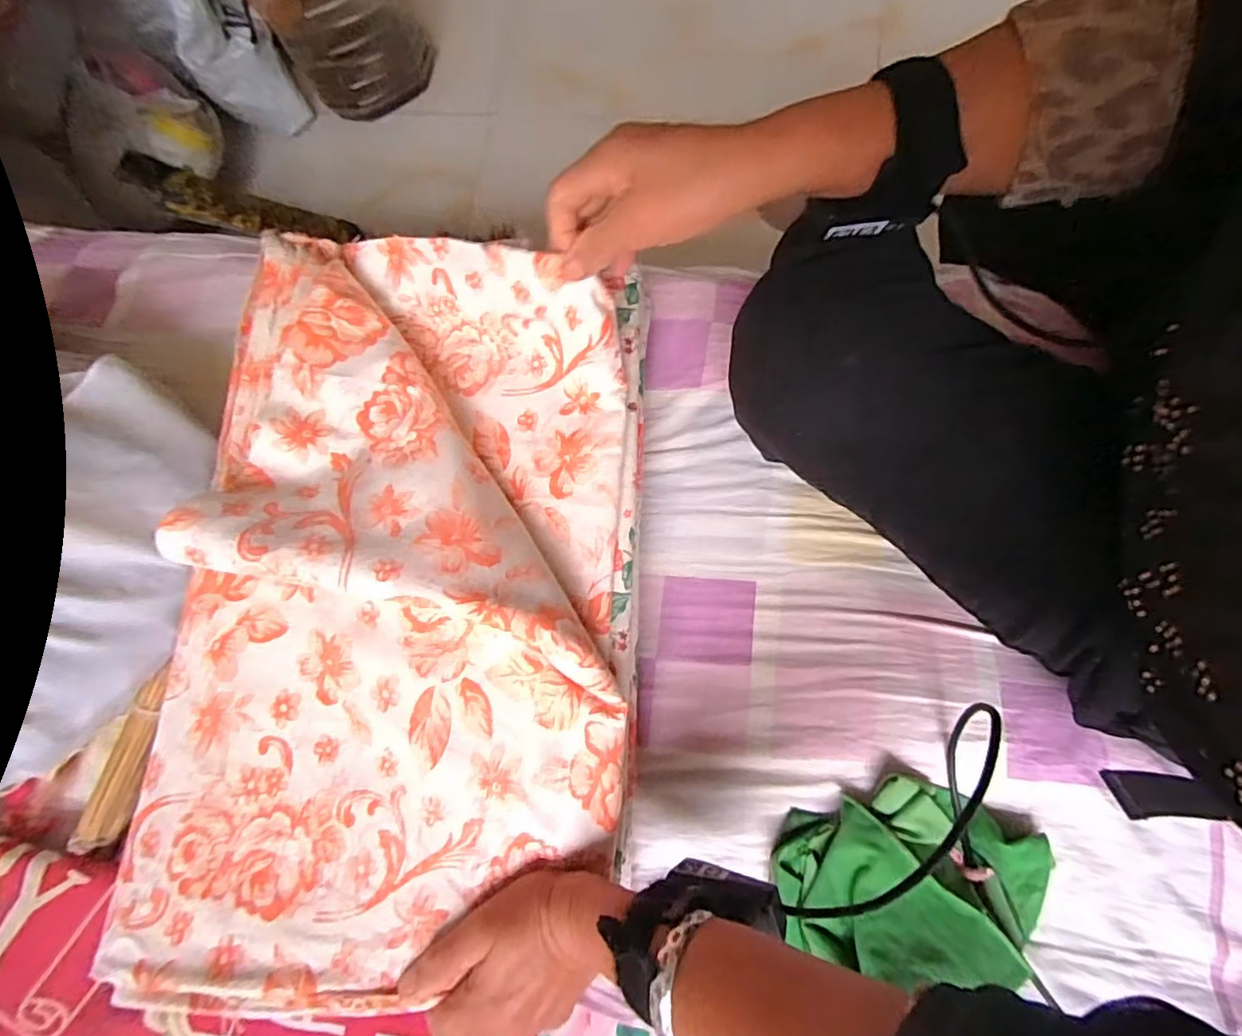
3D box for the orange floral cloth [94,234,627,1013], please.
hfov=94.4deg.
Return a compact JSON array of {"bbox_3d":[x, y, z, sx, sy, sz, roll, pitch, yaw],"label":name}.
[{"bbox_3d":[-0.138,0.040,0.369,0.291,0.073,0.488,7,79,2],"label":"orange floral cloth"}]

